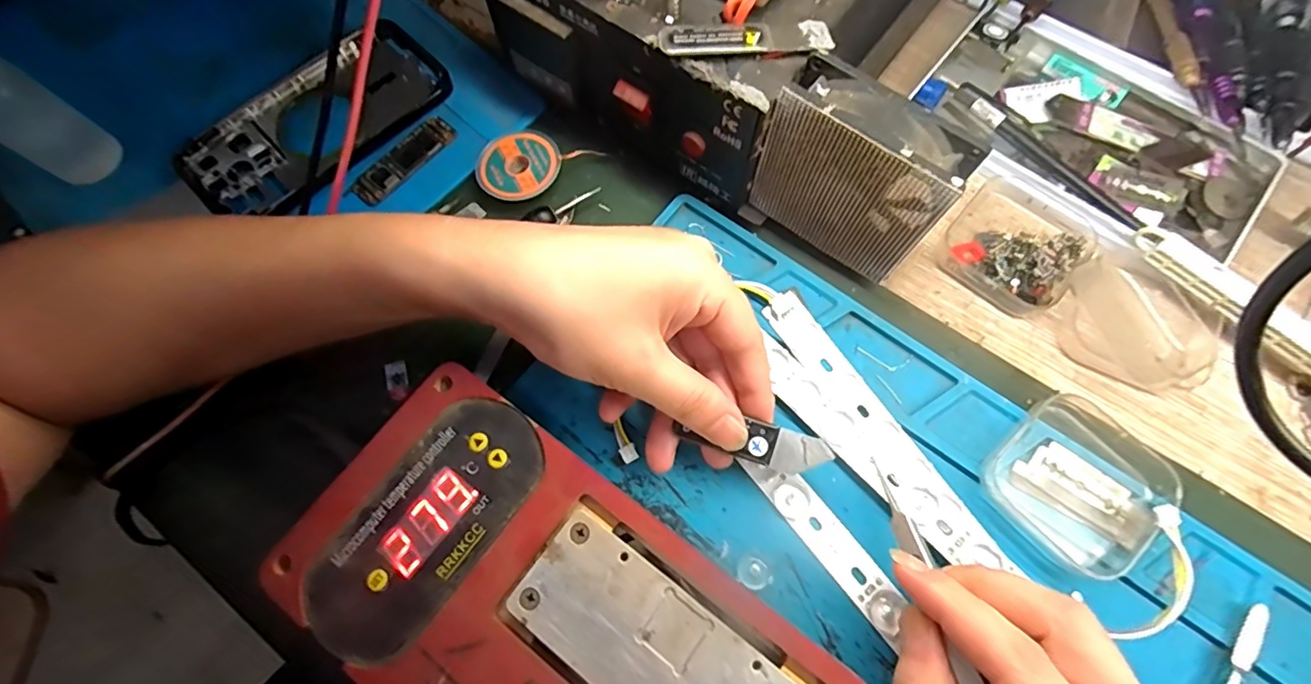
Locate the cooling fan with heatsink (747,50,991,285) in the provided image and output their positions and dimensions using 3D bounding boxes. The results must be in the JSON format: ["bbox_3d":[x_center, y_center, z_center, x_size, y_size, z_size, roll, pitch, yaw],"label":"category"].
[{"bbox_3d":[0.089,-0.073,0.257,0.079,0.086,0.029,33,75,12],"label":"cooling fan with heatsink"}]

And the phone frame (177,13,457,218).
[{"bbox_3d":[-0.191,-0.126,0.320,0.073,0.013,0.144,42,77,14],"label":"phone frame"}]

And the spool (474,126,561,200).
[{"bbox_3d":[-0.076,-0.097,0.309,0.044,0.014,0.044,-1,71,2],"label":"spool"}]

